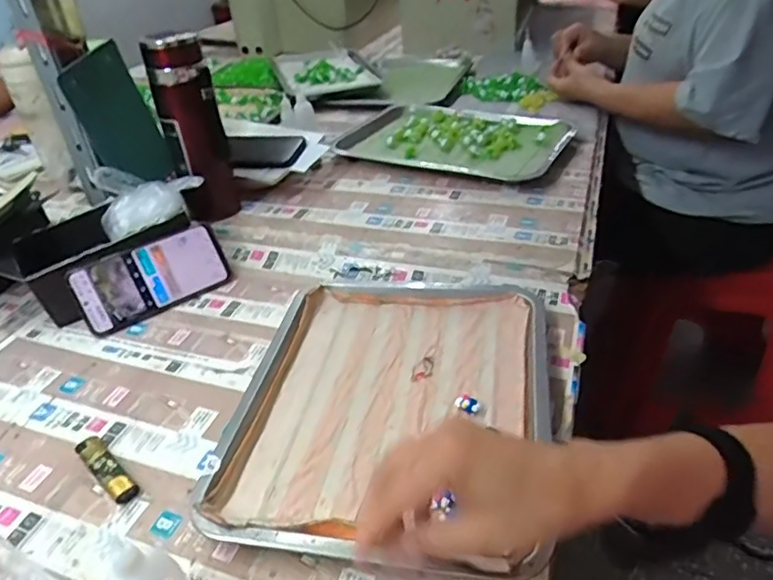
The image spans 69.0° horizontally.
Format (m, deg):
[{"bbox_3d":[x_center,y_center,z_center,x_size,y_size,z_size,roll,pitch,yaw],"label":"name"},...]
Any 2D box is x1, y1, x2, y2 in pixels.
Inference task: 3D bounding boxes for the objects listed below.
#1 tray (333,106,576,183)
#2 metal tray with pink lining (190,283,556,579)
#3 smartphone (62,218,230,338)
[{"bbox_3d":[0.103,-0.233,0.878,0.321,0.033,0.208,17,41,26],"label":"tray"},{"bbox_3d":[0.003,0.092,0.498,0.263,0.028,0.297,5,38,10],"label":"metal tray with pink lining"},{"bbox_3d":[-0.268,-0.017,0.644,0.161,0.078,0.009,-27,10,-26],"label":"smartphone"}]

